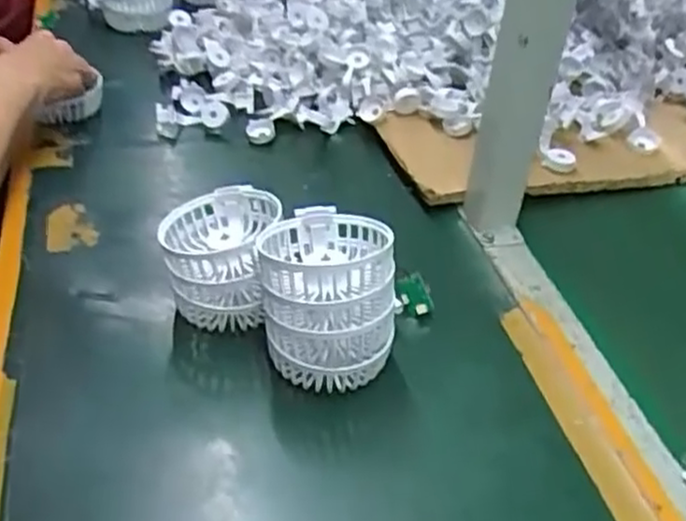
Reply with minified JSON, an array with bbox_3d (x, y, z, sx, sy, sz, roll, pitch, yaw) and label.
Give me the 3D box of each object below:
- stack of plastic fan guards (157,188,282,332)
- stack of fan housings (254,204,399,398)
[{"bbox_3d":[-0.092,-0.001,0.556,0.081,0.081,0.085,1,39,-2],"label":"stack of plastic fan guards"},{"bbox_3d":[-0.013,0.025,0.523,0.092,0.101,0.097,0,40,-4],"label":"stack of fan housings"}]

